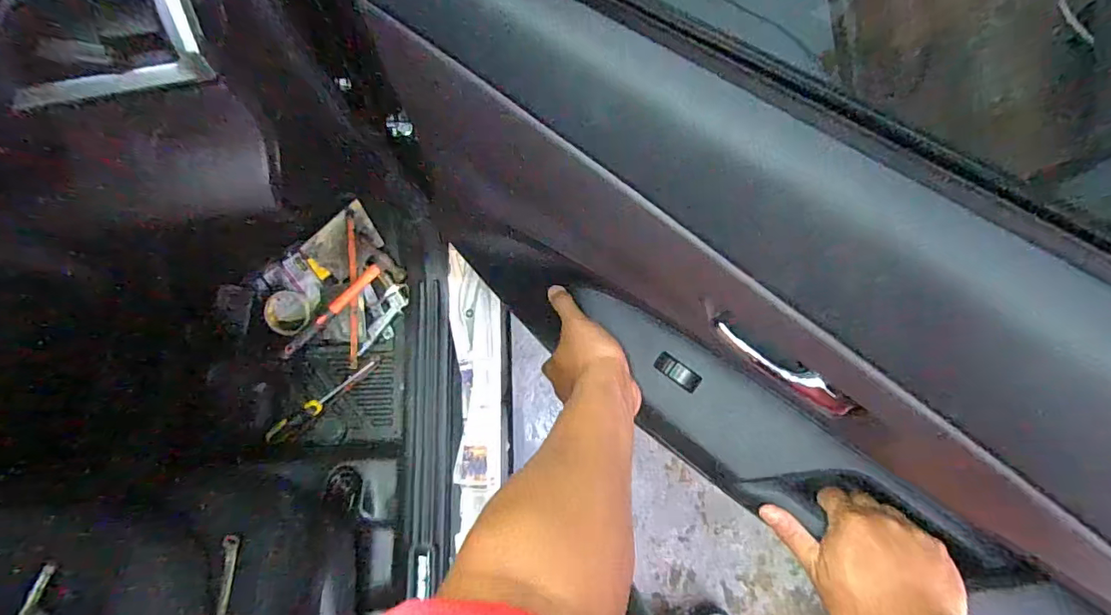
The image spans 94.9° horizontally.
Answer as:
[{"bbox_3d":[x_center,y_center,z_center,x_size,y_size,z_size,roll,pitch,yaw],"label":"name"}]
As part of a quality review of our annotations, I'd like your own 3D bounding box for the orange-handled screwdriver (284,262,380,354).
[{"bbox_3d":[-0.431,0.002,0.986,0.232,0.020,0.023,-43,79,-9],"label":"orange-handled screwdriver"}]

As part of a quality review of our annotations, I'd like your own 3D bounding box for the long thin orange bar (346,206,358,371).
[{"bbox_3d":[-0.395,-0.034,0.992,0.016,0.017,0.304,-1,91,1],"label":"long thin orange bar"}]

